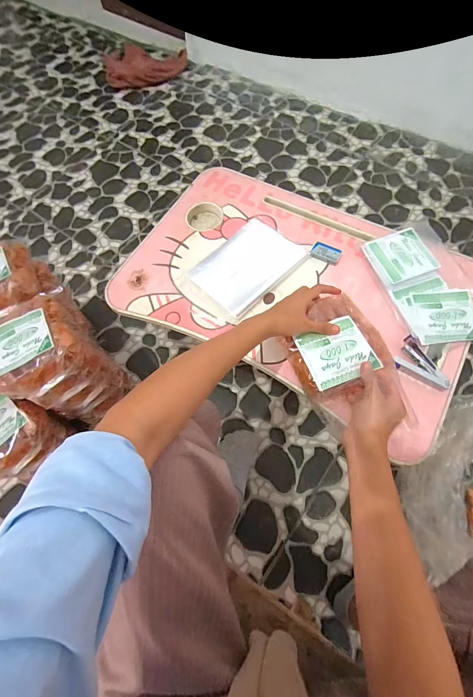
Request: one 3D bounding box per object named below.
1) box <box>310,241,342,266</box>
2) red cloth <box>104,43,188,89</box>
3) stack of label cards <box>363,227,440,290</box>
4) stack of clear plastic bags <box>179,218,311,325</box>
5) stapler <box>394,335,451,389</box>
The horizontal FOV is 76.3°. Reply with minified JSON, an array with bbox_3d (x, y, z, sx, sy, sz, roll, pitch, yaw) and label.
[{"bbox_3d":[0.164,-0.175,0.549,0.051,0.008,0.035,24,71,11],"label":"box"},{"bbox_3d":[-0.352,-1.064,1.134,0.318,0.052,0.188,1,73,1],"label":"red cloth"},{"bbox_3d":[0.286,-0.158,0.526,0.096,0.017,0.097,-20,69,-6],"label":"stack of label cards"},{"bbox_3d":[0.012,-0.145,0.557,0.209,0.015,0.140,-43,73,-14],"label":"stack of clear plastic bags"},{"bbox_3d":[0.292,0.021,0.461,0.079,0.019,0.055,29,72,13],"label":"stapler"}]

